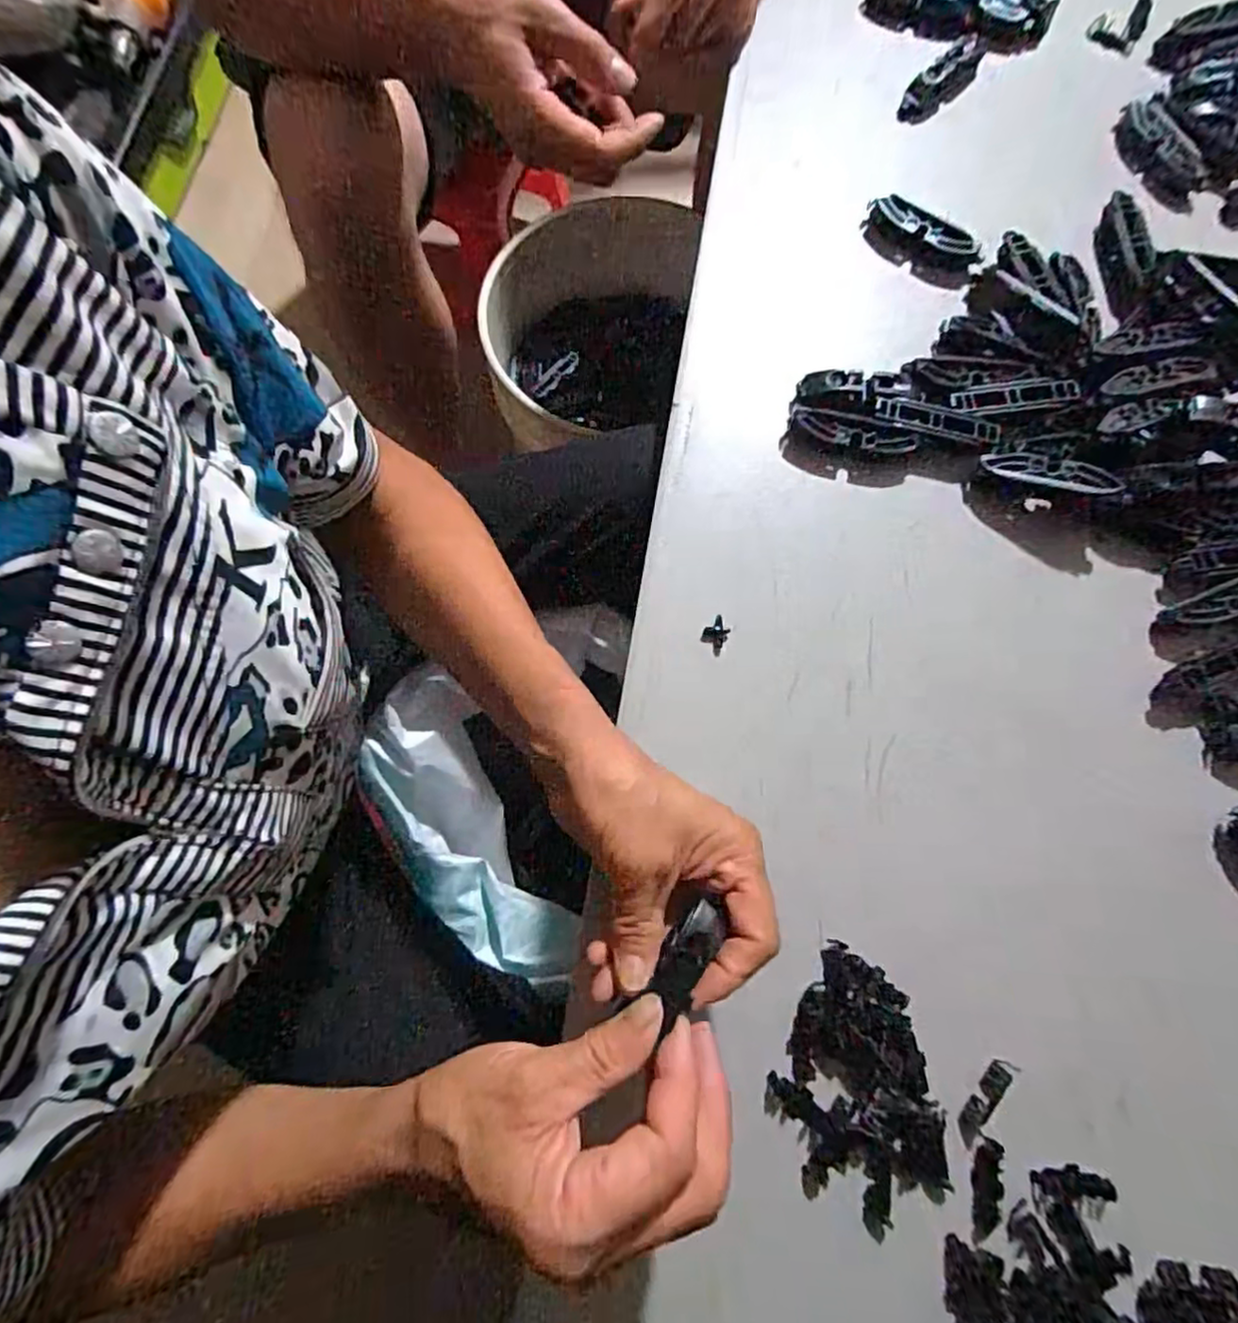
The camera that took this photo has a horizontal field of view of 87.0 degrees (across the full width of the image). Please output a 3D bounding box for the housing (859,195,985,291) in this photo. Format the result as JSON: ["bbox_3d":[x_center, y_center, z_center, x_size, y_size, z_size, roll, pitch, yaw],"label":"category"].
[{"bbox_3d":[0.200,-0.276,0.435,0.081,0.025,0.028,39,78,9],"label":"housing"}]

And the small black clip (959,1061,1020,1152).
[{"bbox_3d":[0.174,0.208,0.309,0.013,0.004,0.043,43,78,9],"label":"small black clip"}]

